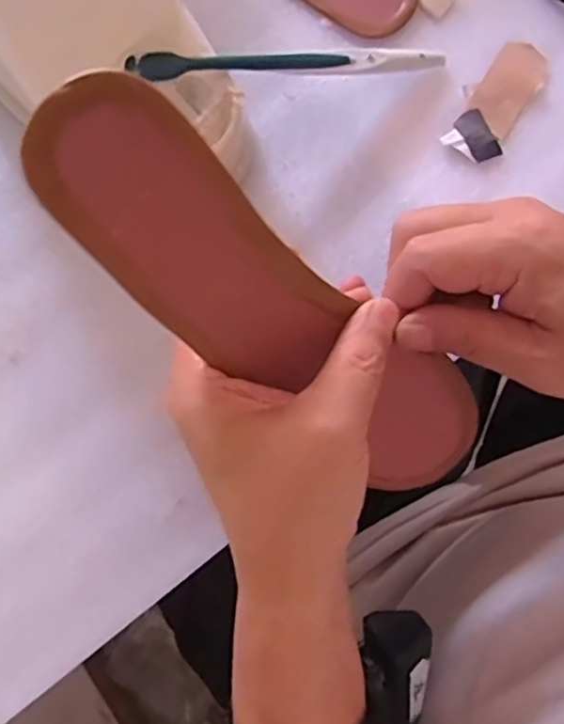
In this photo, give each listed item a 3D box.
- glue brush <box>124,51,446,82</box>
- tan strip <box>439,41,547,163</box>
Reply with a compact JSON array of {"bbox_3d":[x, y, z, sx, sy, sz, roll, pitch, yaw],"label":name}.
[{"bbox_3d":[0.008,-0.161,0.351,0.180,0.012,0.011,-10,79,-20],"label":"glue brush"},{"bbox_3d":[0.127,-0.154,0.381,0.035,0.006,0.080,32,81,5],"label":"tan strip"}]

